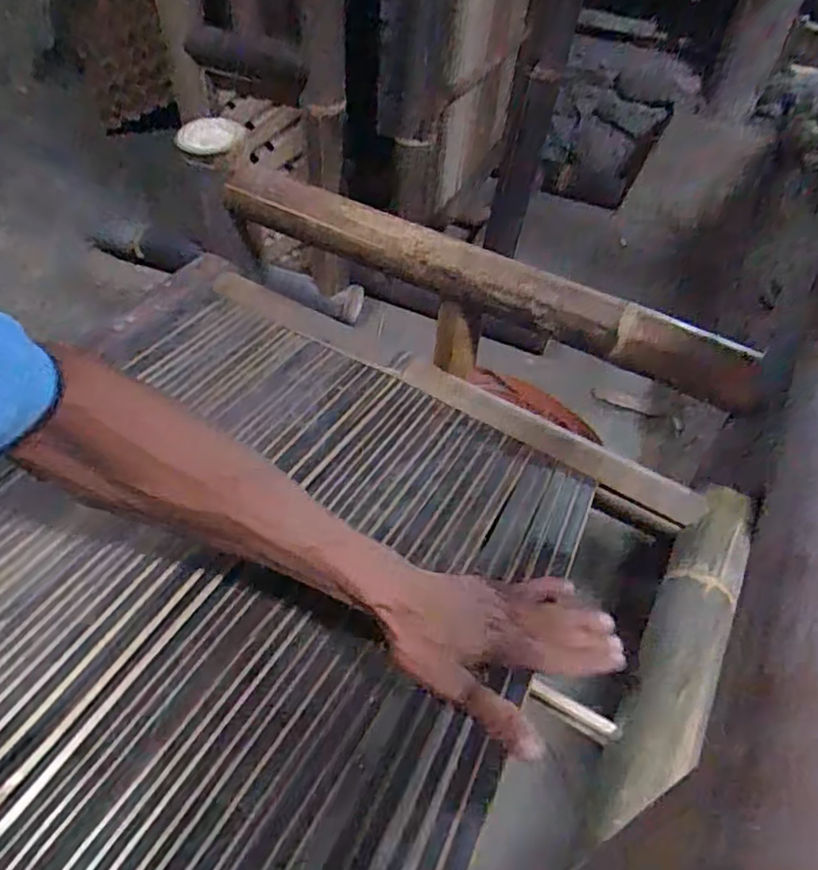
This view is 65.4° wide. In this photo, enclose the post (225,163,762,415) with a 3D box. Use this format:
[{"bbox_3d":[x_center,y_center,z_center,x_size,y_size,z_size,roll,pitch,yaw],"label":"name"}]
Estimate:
[{"bbox_3d":[0.054,-0.160,0.647,0.589,0.067,0.050,24,49,15],"label":"post"}]

